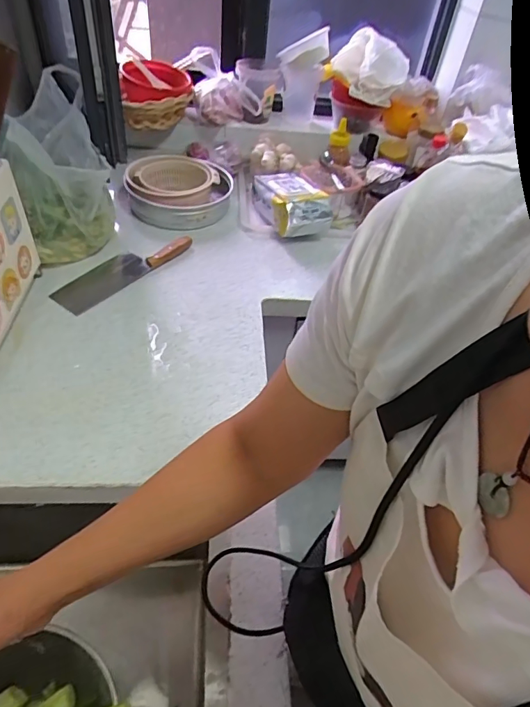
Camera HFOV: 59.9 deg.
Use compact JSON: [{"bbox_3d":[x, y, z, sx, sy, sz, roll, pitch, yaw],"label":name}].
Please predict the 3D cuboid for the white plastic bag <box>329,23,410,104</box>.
[{"bbox_3d":[0.283,-0.776,1.237,0.195,0.131,0.167,14,46,6],"label":"white plastic bag"}]

